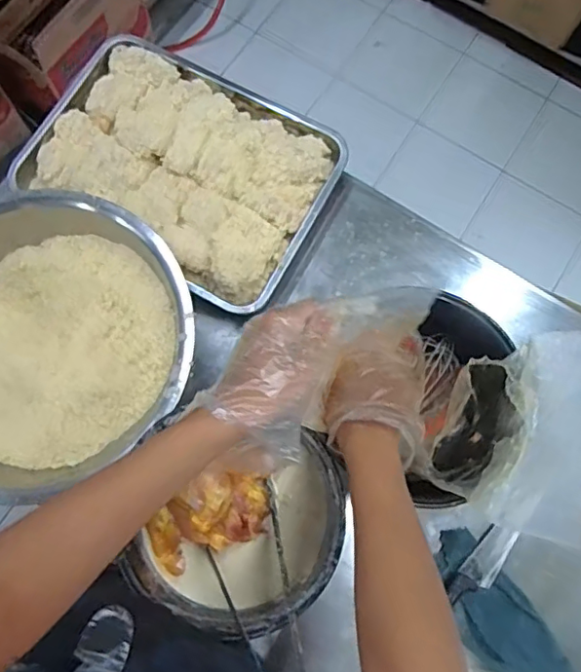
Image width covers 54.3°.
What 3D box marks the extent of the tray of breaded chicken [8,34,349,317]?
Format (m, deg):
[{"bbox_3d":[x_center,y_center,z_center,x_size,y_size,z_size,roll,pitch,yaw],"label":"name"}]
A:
[{"bbox_3d":[-0.141,-0.236,0.743,0.385,0.052,0.291,30,77,6],"label":"tray of breaded chicken"}]

